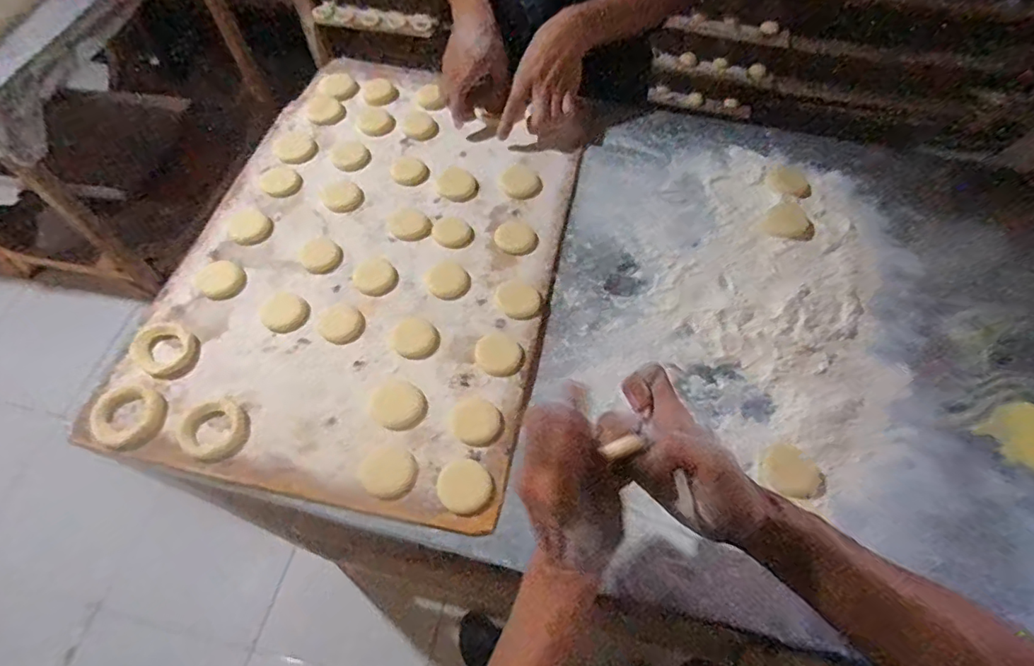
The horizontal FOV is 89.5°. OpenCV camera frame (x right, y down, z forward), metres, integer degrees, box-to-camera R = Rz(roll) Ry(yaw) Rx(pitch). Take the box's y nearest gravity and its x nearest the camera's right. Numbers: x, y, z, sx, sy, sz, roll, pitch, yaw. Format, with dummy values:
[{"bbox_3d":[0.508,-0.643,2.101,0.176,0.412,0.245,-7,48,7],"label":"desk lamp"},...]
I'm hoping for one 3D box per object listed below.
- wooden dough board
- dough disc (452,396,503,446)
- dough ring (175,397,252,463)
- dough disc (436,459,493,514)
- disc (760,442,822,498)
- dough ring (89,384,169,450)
[{"bbox_3d":[-0.171,-0.109,0.628,0.429,0.016,0.588,11,61,7],"label":"wooden dough board"},{"bbox_3d":[-0.039,0.086,0.513,0.045,0.004,0.051,-33,65,-17],"label":"dough disc"},{"bbox_3d":[-0.295,0.093,0.508,0.058,0.012,0.064,-40,67,-20],"label":"dough ring"},{"bbox_3d":[-0.048,0.140,0.481,0.047,0.007,0.048,0,60,0],"label":"dough disc"},{"bbox_3d":[0.259,0.131,0.496,0.045,0.008,0.052,-37,66,-18],"label":"disc"},{"bbox_3d":[-0.380,0.082,0.511,0.073,0.010,0.062,34,66,18],"label":"dough ring"}]

